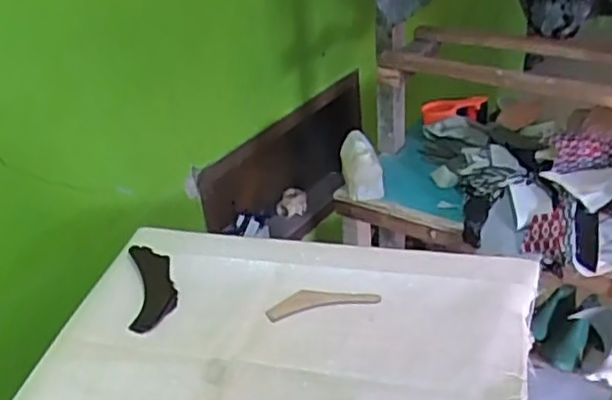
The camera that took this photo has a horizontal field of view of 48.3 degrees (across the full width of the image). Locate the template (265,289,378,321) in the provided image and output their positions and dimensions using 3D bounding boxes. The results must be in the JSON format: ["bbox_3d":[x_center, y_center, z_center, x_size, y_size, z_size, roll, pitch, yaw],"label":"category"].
[{"bbox_3d":[0.023,0.137,0.934,0.151,0.011,0.046,-7,33,-2],"label":"template"}]

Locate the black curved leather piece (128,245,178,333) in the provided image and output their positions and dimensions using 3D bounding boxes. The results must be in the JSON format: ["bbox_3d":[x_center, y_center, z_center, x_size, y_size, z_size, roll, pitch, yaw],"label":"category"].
[{"bbox_3d":[-0.221,0.122,0.986,0.063,0.010,0.172,-12,37,-5],"label":"black curved leather piece"}]

